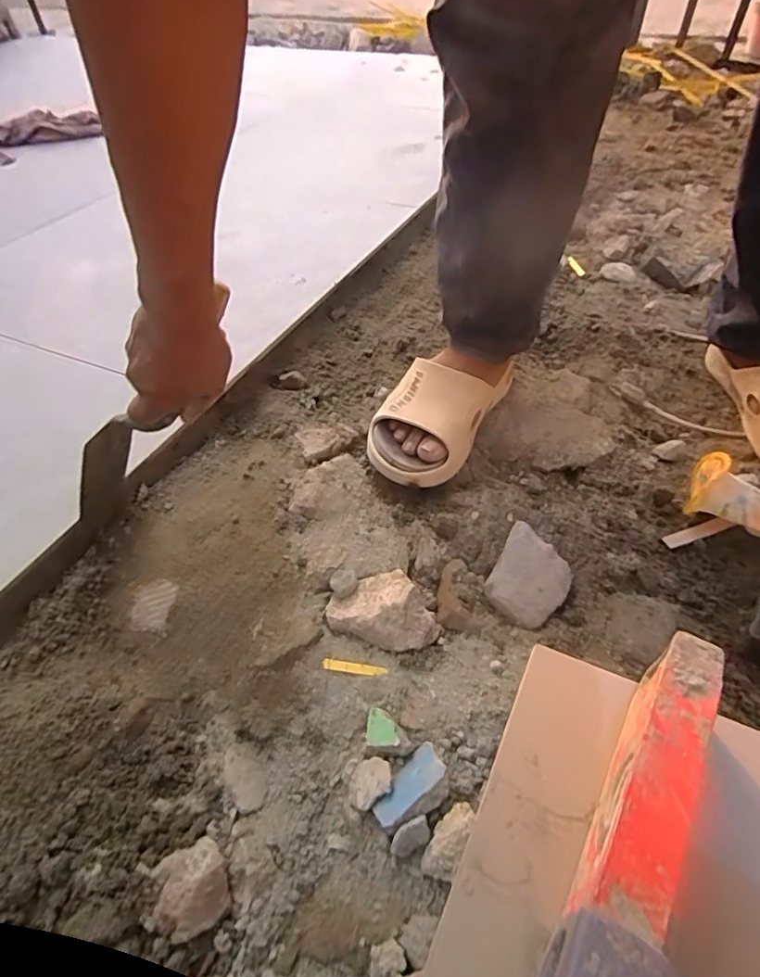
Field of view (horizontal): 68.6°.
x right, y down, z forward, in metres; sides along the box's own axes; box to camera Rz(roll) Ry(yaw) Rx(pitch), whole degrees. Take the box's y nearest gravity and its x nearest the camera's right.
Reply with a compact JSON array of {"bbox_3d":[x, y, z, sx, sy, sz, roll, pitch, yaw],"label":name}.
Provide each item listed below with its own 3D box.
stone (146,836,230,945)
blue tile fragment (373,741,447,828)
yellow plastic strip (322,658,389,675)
[{"bbox_3d":[-0.125,0.261,0.364,0.048,0.017,0.051,-13,49,-9],"label":"stone"},{"bbox_3d":[0.022,0.210,0.394,0.063,0.005,0.035,-39,21,-31],"label":"blue tile fragment"},{"bbox_3d":[-0.021,0.152,0.475,0.056,0.007,0.010,7,49,9],"label":"yellow plastic strip"}]

